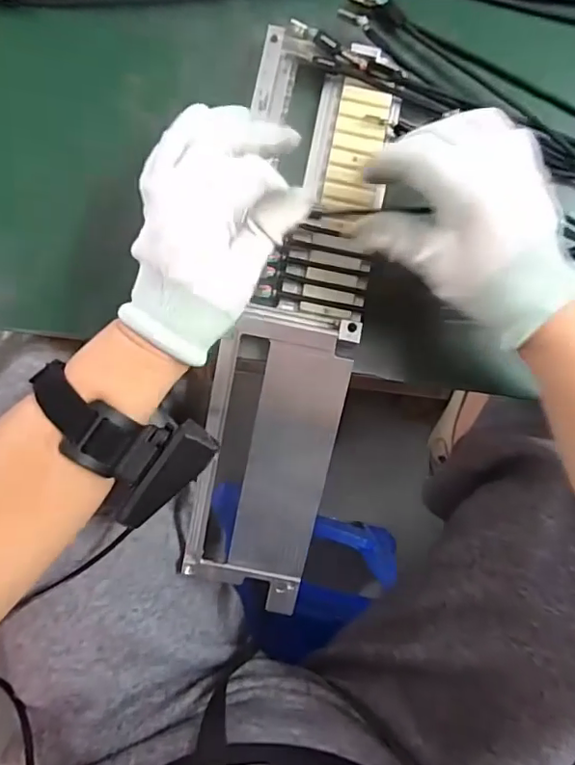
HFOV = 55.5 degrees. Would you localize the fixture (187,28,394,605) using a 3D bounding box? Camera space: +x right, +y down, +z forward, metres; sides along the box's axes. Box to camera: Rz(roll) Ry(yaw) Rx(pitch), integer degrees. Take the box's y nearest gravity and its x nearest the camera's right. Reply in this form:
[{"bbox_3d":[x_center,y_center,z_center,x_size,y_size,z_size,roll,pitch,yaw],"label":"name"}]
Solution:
[{"bbox_3d":[0.001,-0.034,0.374,0.097,0.045,0.391,9,94,-1],"label":"fixture"}]

